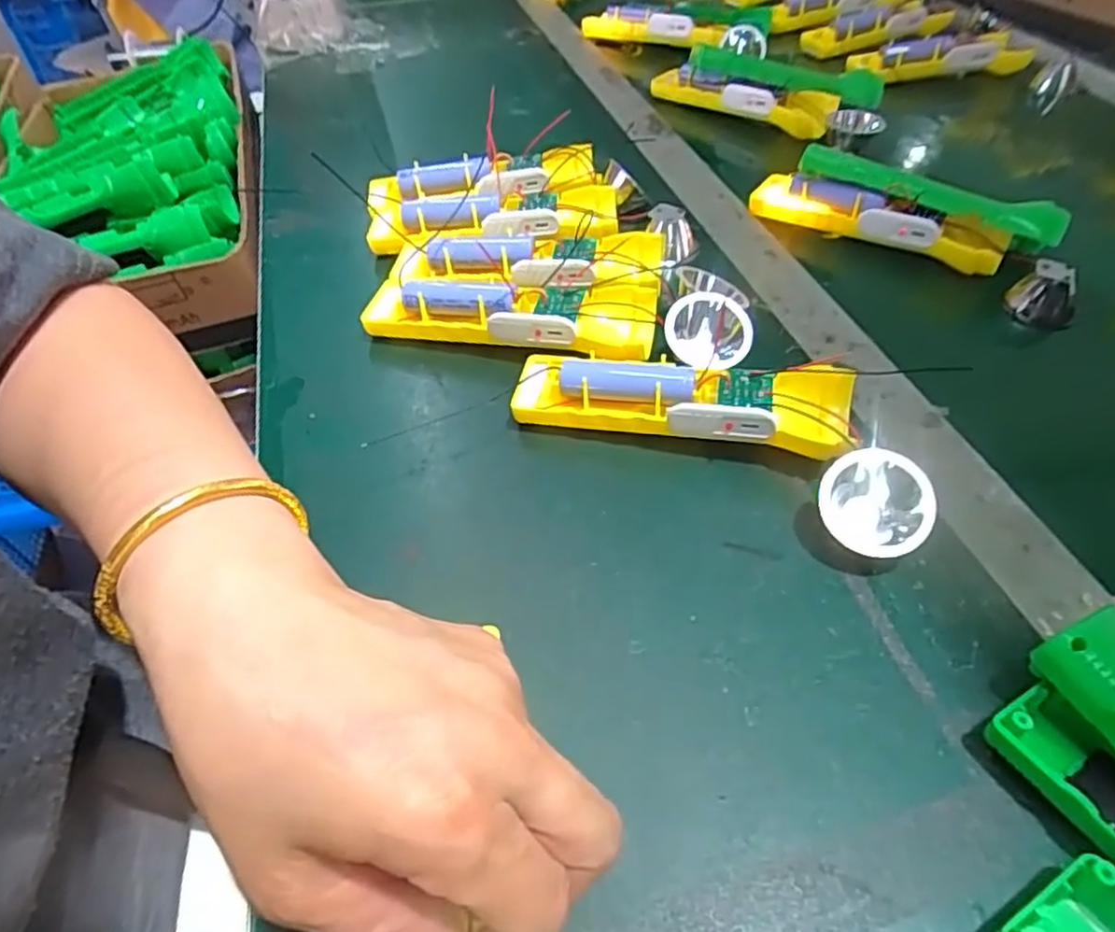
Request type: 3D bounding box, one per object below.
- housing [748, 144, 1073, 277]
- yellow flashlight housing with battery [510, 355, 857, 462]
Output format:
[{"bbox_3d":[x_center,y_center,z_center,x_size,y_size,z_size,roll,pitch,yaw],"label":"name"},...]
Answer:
[{"bbox_3d":[0.232,-0.171,0.460,0.186,0.052,0.052,23,53,22],"label":"housing"},{"bbox_3d":[0.060,-0.032,0.344,0.161,0.034,0.041,10,49,12],"label":"yellow flashlight housing with battery"}]

